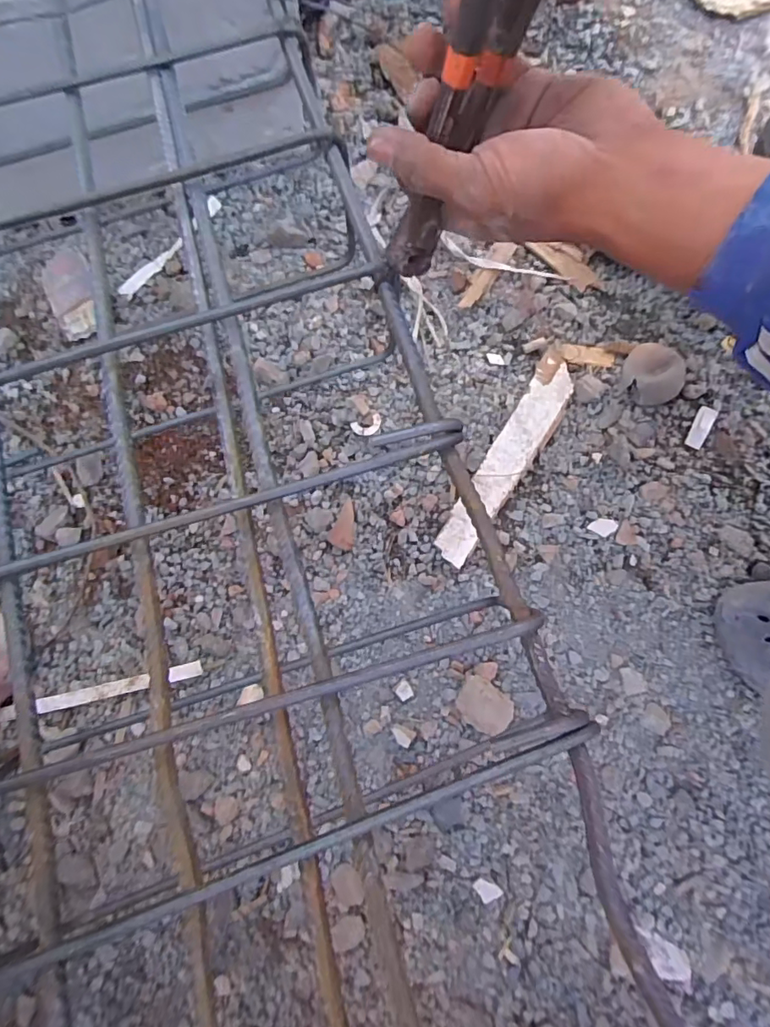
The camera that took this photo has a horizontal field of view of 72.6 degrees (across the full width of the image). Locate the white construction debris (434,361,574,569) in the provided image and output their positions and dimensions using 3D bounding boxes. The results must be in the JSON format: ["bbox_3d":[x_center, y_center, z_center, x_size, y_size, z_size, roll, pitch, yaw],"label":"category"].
[{"bbox_3d":[0.122,-0.052,0.517,0.041,0.014,0.228,31,78,9],"label":"white construction debris"}]

